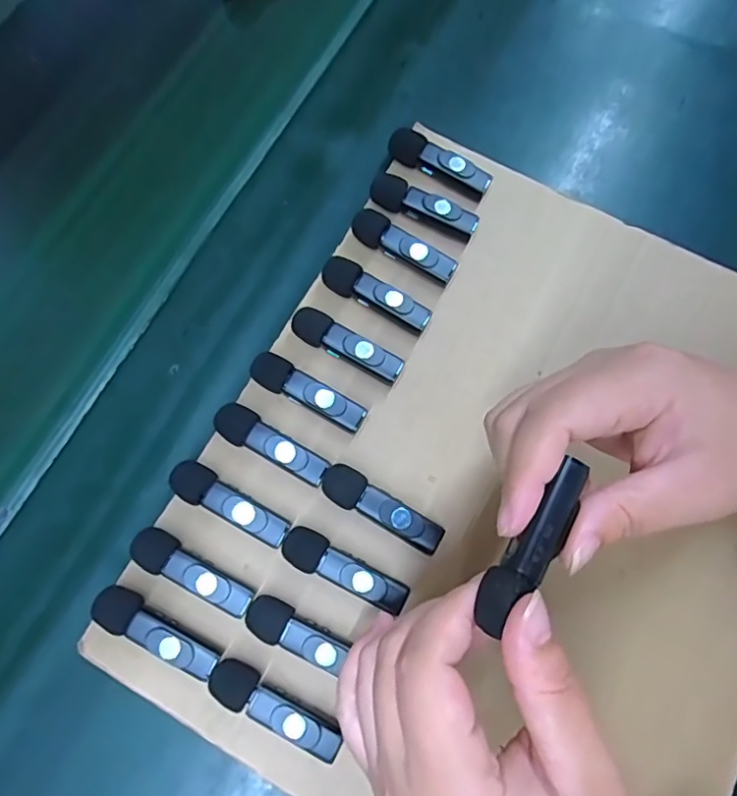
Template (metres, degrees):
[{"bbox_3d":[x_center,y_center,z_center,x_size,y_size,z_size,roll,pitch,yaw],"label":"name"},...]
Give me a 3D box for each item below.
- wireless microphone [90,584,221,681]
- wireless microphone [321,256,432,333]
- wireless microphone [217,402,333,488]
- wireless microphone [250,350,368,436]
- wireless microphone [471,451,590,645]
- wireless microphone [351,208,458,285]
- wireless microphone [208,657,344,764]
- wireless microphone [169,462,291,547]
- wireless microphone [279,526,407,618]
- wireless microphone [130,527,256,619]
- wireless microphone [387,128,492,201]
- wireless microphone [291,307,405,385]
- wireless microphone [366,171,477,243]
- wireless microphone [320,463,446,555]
[{"bbox_3d":[-0.100,0.111,0.266,0.064,0.017,0.018,26,77,9],"label":"wireless microphone"},{"bbox_3d":[0.005,-0.058,0.312,0.065,0.016,0.018,28,77,9],"label":"wireless microphone"},{"bbox_3d":[-0.050,0.025,0.290,0.063,0.016,0.018,28,77,9],"label":"wireless microphone"},{"bbox_3d":[-0.033,-0.003,0.297,0.065,0.017,0.018,29,77,9],"label":"wireless microphone"},{"bbox_3d":[0.056,0.049,0.186,0.014,0.010,0.063,34,77,11],"label":"wireless microphone"},{"bbox_3d":[0.020,-0.086,0.319,0.063,0.018,0.018,32,78,10],"label":"wireless microphone"},{"bbox_3d":[-0.043,0.143,0.257,0.065,0.014,0.017,26,77,9],"label":"wireless microphone"},{"bbox_3d":[-0.069,0.054,0.283,0.063,0.017,0.018,26,77,9],"label":"wireless microphone"},{"bbox_3d":[-0.012,0.086,0.275,0.064,0.016,0.018,27,77,9],"label":"wireless microphone"},{"bbox_3d":[-0.086,0.086,0.274,0.063,0.016,0.018,27,77,9],"label":"wireless microphone"},{"bbox_3d":[0.043,-0.140,0.334,0.063,0.017,0.015,28,77,9],"label":"wireless microphone"},{"bbox_3d":[-0.012,-0.028,0.305,0.064,0.015,0.017,30,77,10],"label":"wireless microphone"},{"bbox_3d":[0.033,-0.112,0.326,0.064,0.018,0.015,24,76,8],"label":"wireless microphone"},{"bbox_3d":[0.007,0.056,0.283,0.065,0.015,0.019,28,77,9],"label":"wireless microphone"}]

